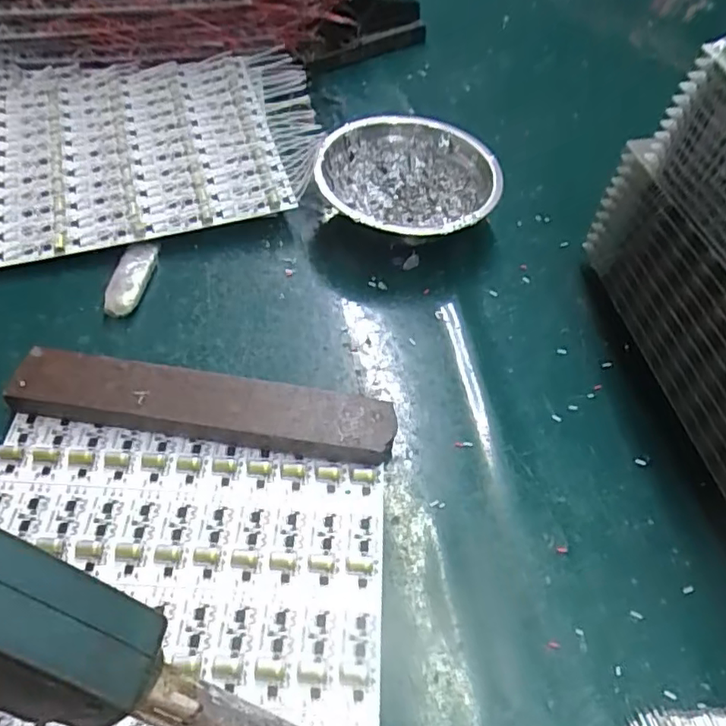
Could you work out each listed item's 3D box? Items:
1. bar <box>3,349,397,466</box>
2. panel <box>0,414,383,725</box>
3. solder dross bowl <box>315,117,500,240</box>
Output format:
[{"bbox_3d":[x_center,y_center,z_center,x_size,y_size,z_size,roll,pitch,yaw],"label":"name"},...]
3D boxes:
[{"bbox_3d":[-0.084,0.021,0.318,0.200,0.018,0.037,9,53,2],"label":"bar"},{"bbox_3d":[-0.091,0.126,0.252,0.194,0.007,0.214,4,53,-2],"label":"panel"},{"bbox_3d":[0.034,-0.126,0.426,0.126,0.042,0.115,31,57,17],"label":"solder dross bowl"}]

